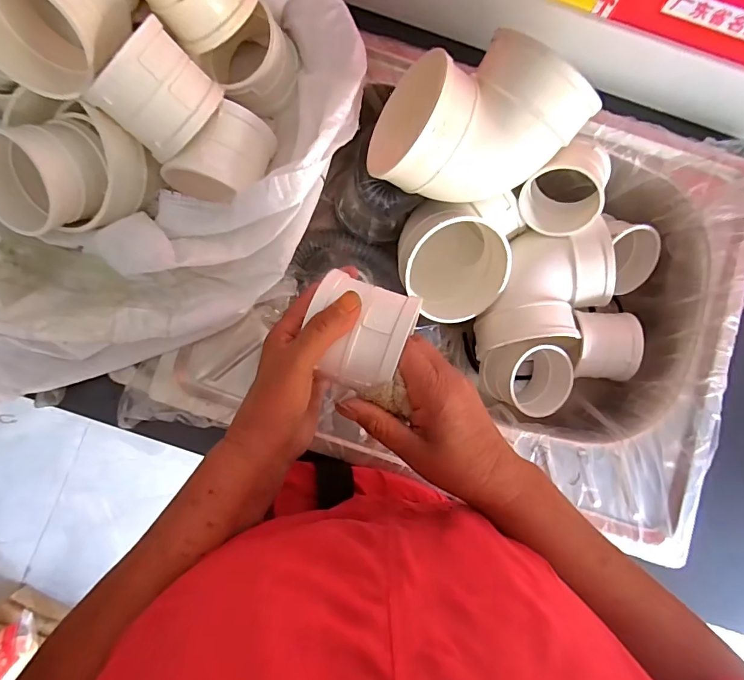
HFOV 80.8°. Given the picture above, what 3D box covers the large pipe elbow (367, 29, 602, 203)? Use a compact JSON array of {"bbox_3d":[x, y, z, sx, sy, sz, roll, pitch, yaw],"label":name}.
[{"bbox_3d":[0.098,-0.200,0.402,0.190,0.126,0.111,-5,83,-4],"label":"large pipe elbow"}]

